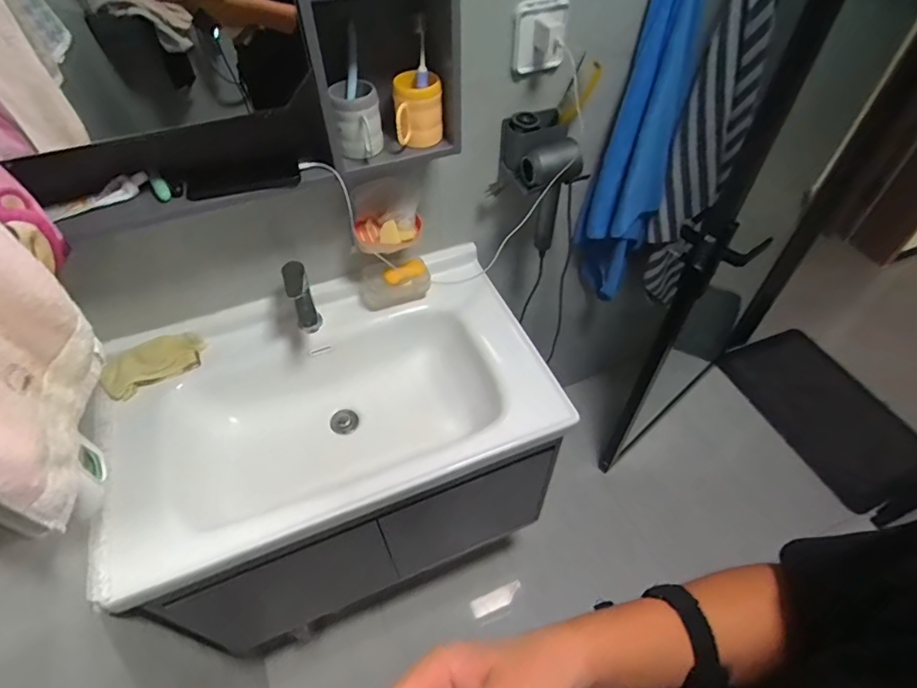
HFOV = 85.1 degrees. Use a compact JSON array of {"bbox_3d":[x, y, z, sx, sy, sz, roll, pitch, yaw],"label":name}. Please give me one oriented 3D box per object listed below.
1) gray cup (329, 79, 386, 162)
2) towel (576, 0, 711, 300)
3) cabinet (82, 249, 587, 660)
[{"bbox_3d":[-0.158,-0.352,0.794,0.071,0.090,0.080,-9,51,-7],"label":"gray cup"},{"bbox_3d":[0.396,-0.455,1.076,0.149,0.852,0.167,23,54,18],"label":"towel"},{"bbox_3d":[-0.247,0.314,1.235,0.836,0.793,0.488,-18,52,-14],"label":"cabinet"}]

